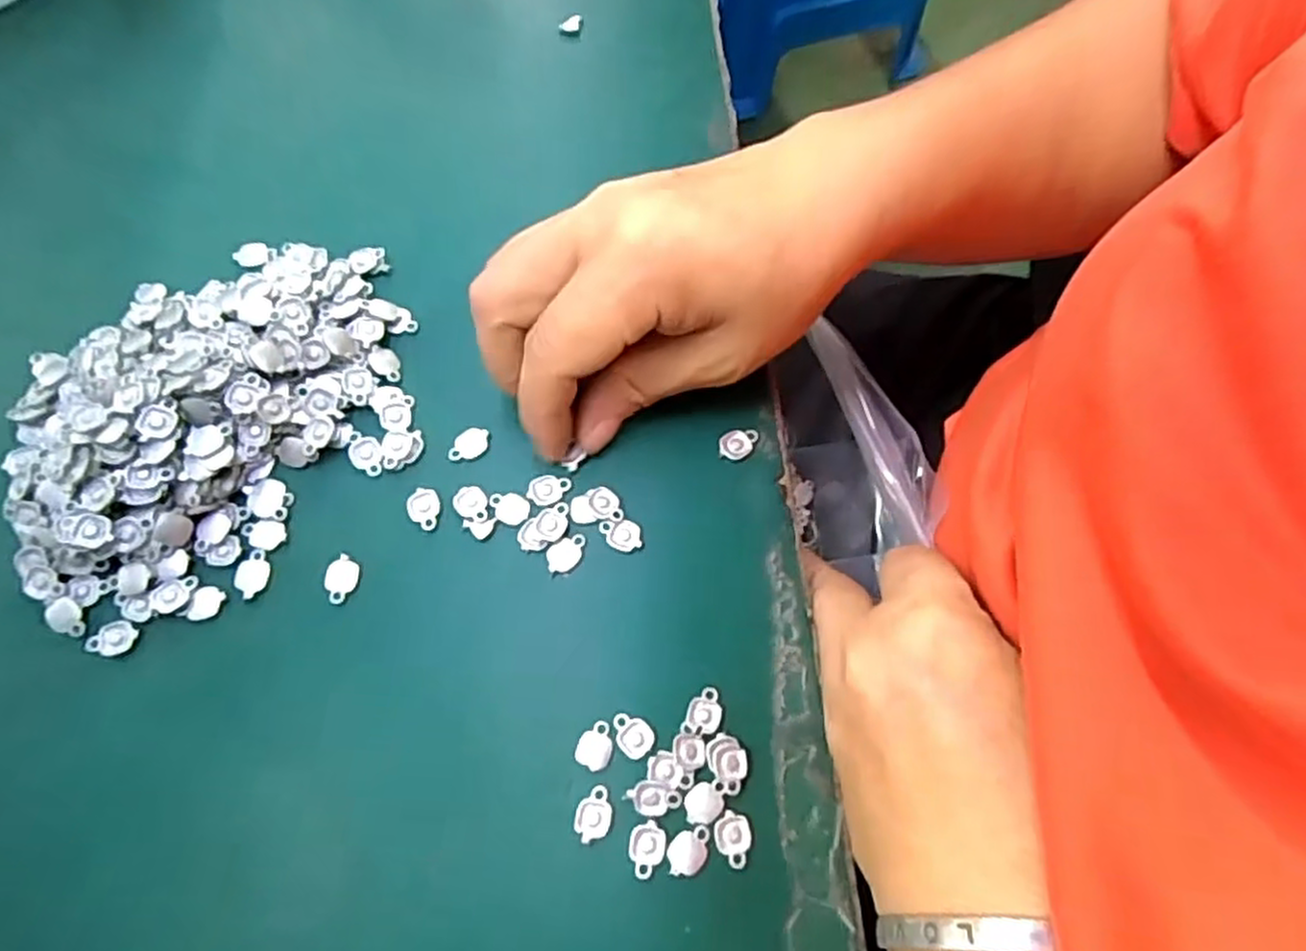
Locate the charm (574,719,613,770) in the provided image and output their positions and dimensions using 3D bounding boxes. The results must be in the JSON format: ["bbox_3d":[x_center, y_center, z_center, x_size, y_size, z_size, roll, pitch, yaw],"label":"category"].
[{"bbox_3d":[-0.016,0.077,0.215,0.010,0.004,0.013,18,69,4],"label":"charm"}]

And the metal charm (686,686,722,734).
[{"bbox_3d":[0.015,0.068,0.219,0.010,0.004,0.012,20,69,5],"label":"metal charm"}]

